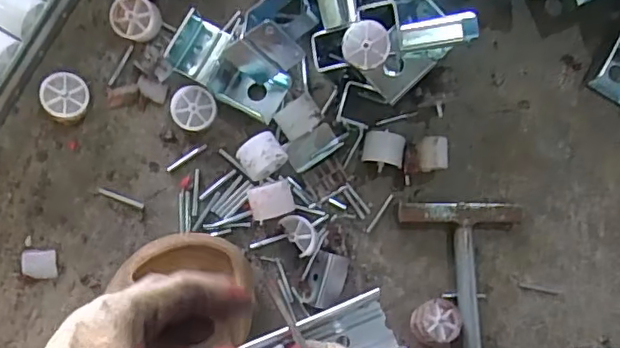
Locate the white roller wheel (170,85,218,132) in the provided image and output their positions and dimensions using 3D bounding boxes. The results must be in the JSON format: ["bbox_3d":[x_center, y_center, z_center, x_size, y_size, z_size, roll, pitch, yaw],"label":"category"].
[{"bbox_3d":[-0.093,-0.052,0.465,0.035,0.025,0.035,0,87,-5],"label":"white roller wheel"}]

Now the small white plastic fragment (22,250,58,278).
[{"bbox_3d":[-0.213,0.071,0.457,0.026,0.005,0.022,-2,87,-5],"label":"small white plastic fragment"}]

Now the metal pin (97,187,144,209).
[{"bbox_3d":[-0.150,0.019,0.462,0.037,0.004,0.006,21,86,-4],"label":"metal pin"}]

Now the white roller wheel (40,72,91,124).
[{"bbox_3d":[-0.190,-0.061,0.456,0.034,0.030,0.034,0,87,-5],"label":"white roller wheel"}]

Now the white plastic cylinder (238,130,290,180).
[{"bbox_3d":[-0.038,-0.014,0.465,0.034,0.037,0.032,-39,91,-6],"label":"white plastic cylinder"}]

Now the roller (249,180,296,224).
[{"bbox_3d":[-0.030,0.021,0.462,0.034,0.035,0.027,-16,89,-6],"label":"roller"}]

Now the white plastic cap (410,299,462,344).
[{"bbox_3d":[0.102,0.117,0.469,0.039,0.030,0.033,1,87,-5],"label":"white plastic cap"}]

